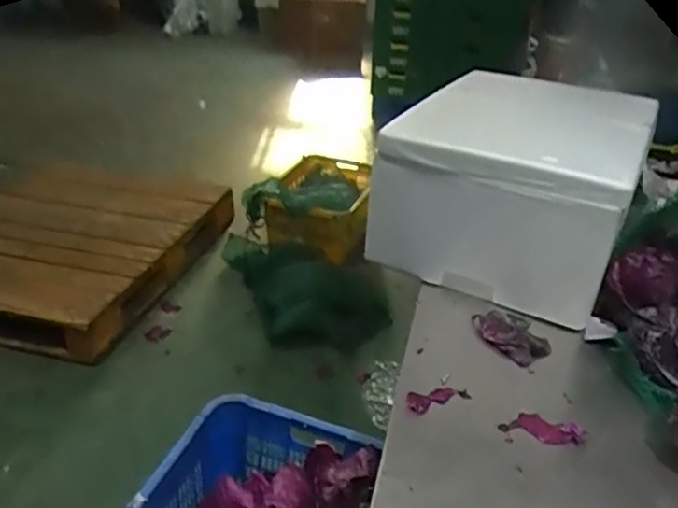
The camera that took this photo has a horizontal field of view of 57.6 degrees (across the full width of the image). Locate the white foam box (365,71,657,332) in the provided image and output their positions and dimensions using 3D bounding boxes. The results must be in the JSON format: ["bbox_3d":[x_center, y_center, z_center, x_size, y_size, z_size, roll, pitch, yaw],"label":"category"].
[{"bbox_3d":[0.330,-0.126,1.190,0.406,0.303,0.450,17,33,23],"label":"white foam box"}]

